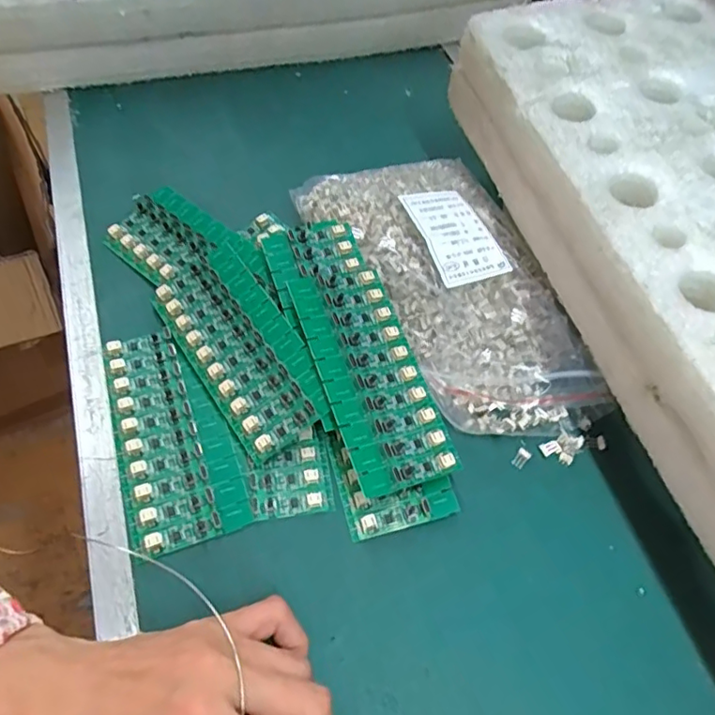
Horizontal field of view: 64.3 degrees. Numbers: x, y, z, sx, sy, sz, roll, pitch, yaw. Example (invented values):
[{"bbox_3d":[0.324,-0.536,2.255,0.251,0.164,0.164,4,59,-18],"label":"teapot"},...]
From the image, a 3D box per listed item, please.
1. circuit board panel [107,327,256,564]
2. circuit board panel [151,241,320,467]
[{"bbox_3d":[-0.107,0.043,0.333,0.064,0.011,0.135,-15,61,-17],"label":"circuit board panel"},{"bbox_3d":[-0.073,-0.009,0.350,0.063,0.007,0.140,-36,68,-6],"label":"circuit board panel"}]

